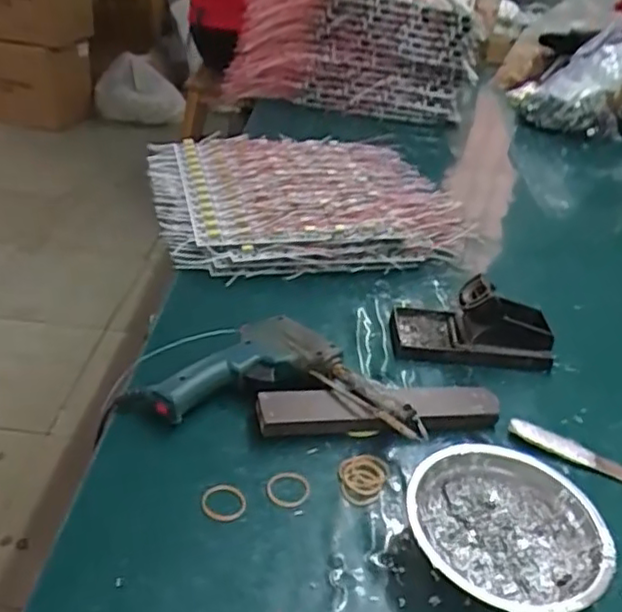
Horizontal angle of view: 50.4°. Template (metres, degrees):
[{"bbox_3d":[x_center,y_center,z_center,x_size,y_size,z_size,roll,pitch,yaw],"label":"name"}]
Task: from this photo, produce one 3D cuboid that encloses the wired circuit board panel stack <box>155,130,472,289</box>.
[{"bbox_3d":[-0.018,-0.137,0.822,0.352,0.069,0.303,-8,36,-21],"label":"wired circuit board panel stack"}]

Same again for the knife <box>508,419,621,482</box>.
[{"bbox_3d":[0.211,0.117,0.532,0.103,0.010,0.022,20,35,21],"label":"knife"}]

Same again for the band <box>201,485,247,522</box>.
[{"bbox_3d":[-0.060,0.135,0.454,0.031,0.004,0.028,7,33,1],"label":"band"}]

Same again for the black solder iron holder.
[{"bbox_3d":[0.156,0.011,0.636,0.147,0.062,0.081,3,33,-5],"label":"black solder iron holder"}]

